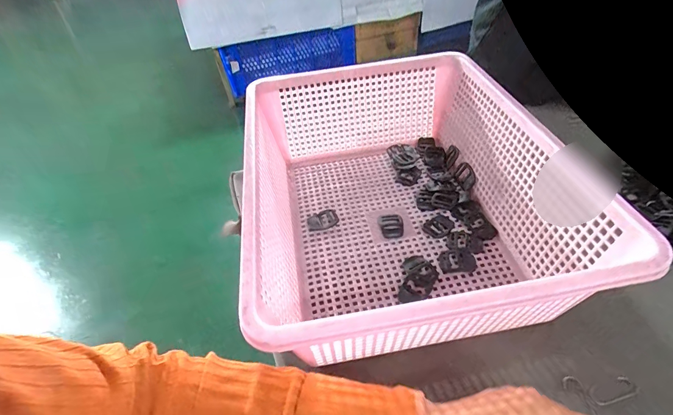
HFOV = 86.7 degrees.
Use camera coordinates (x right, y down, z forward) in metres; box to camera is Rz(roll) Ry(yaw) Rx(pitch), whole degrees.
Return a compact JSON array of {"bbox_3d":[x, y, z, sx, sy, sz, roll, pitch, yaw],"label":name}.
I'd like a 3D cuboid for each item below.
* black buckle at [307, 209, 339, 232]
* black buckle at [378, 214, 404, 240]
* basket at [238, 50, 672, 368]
[{"bbox_3d":[-0.018,0.016,0.466,0.040,0.004,0.035,-15,45,-9],"label":"black buckle"},{"bbox_3d":[0.069,0.023,0.449,0.030,0.004,0.042,-4,45,2],"label":"black buckle"},{"bbox_3d":[0.061,-0.028,0.407,0.292,0.128,0.391,-10,45,-3],"label":"basket"}]

